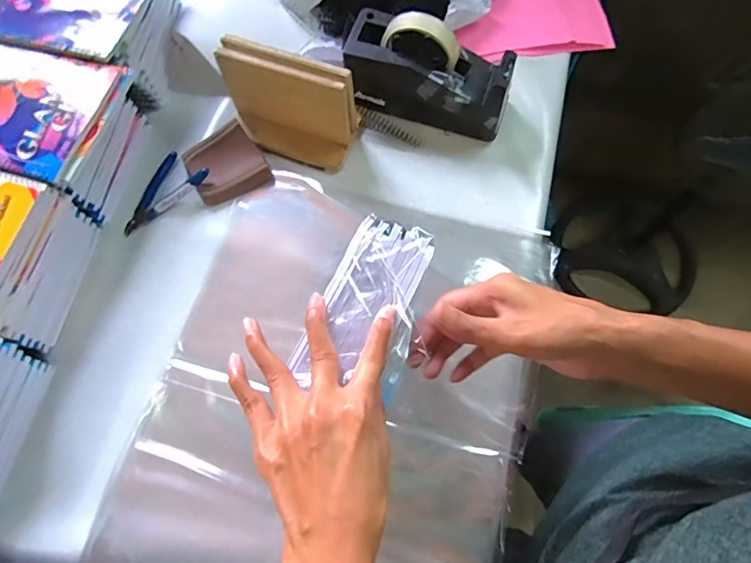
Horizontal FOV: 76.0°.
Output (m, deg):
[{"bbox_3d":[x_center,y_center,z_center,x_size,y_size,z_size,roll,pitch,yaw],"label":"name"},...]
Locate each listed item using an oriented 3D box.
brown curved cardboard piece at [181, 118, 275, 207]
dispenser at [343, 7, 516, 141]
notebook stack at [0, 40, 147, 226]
[{"bbox_3d":[-0.188,-0.147,0.608,0.089,0.021,0.093,-29,73,-9],"label":"brown curved cardboard piece"},{"bbox_3d":[0.065,-0.255,0.592,0.200,0.118,0.081,17,71,7],"label":"dispenser"},{"bbox_3d":[-0.390,-0.176,0.570,0.201,0.121,0.159,17,72,7],"label":"notebook stack"}]

